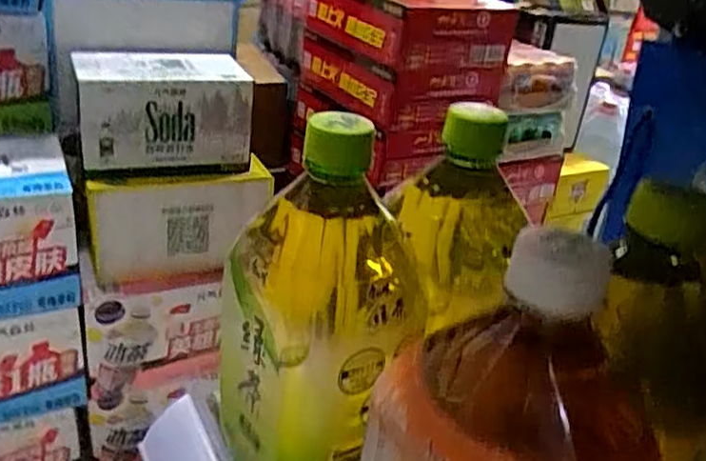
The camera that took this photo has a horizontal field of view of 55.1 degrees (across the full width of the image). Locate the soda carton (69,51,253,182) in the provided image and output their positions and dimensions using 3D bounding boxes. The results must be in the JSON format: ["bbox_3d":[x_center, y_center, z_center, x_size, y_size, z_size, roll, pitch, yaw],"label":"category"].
[{"bbox_3d":[-0.348,-0.214,1.238,0.294,0.175,0.158,-7,30,-25],"label":"soda carton"}]

